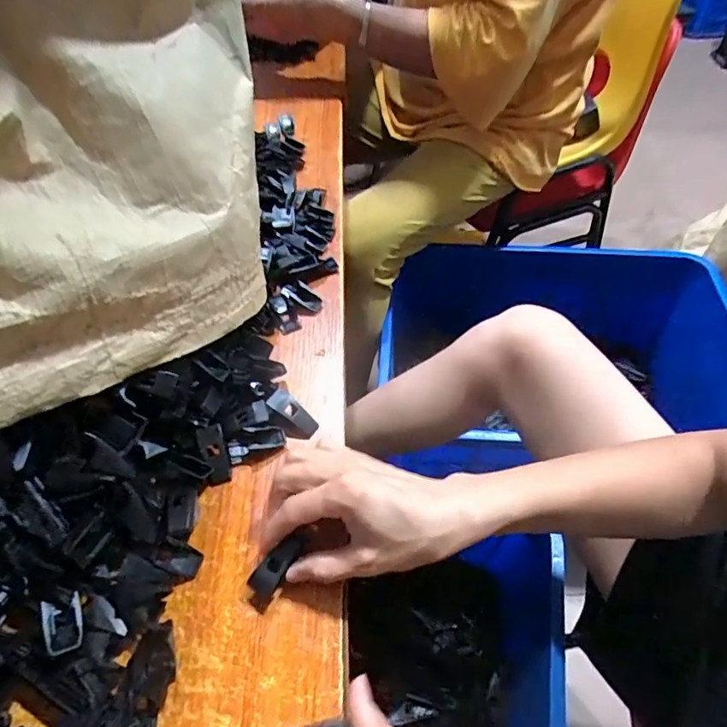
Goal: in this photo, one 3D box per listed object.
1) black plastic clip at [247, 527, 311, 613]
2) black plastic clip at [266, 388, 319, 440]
[{"bbox_3d":[-0.054,0.127,0.311,0.017,0.010,0.055,32,78,23],"label":"black plastic clip"},{"bbox_3d":[-0.055,0.040,0.377,0.039,0.018,0.021,34,60,23],"label":"black plastic clip"}]

